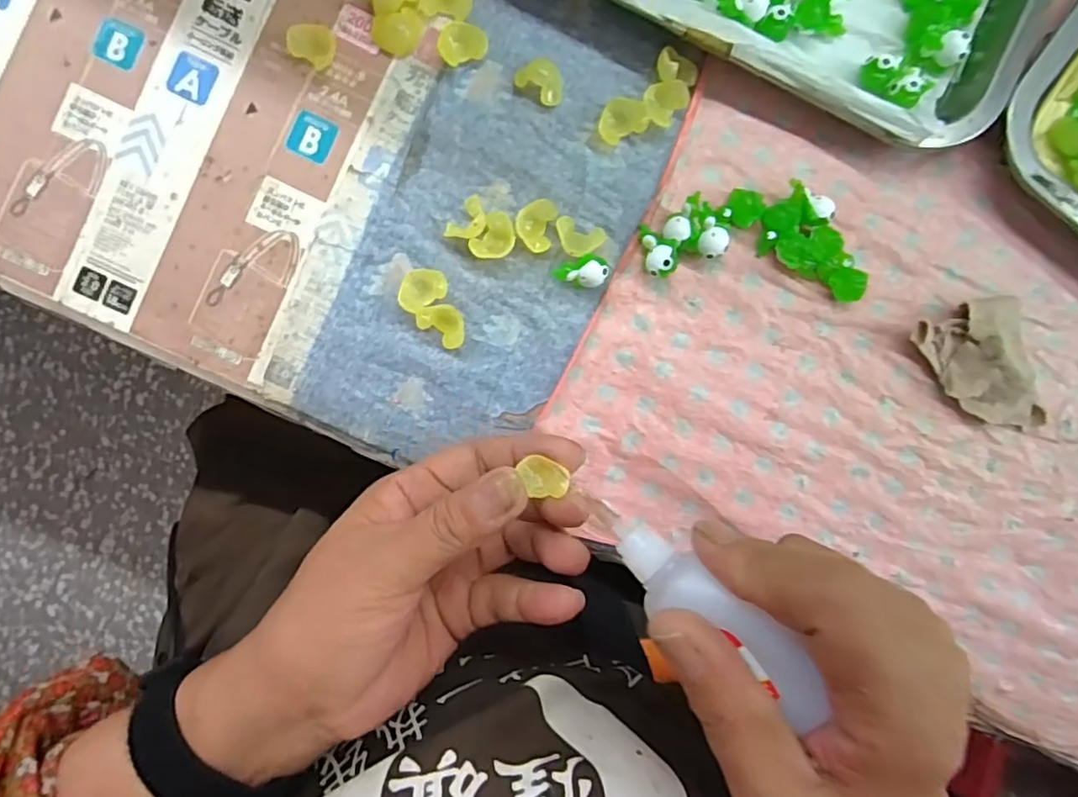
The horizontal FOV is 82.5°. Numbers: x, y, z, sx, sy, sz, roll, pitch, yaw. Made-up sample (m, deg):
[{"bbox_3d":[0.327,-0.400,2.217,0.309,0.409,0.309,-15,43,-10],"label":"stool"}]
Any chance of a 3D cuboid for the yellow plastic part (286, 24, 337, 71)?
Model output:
[{"bbox_3d":[-0.103,-0.161,0.282,0.020,0.010,0.017,26,93,-4],"label":"yellow plastic part"}]

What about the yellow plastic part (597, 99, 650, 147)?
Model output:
[{"bbox_3d":[0.038,-0.131,0.289,0.023,0.010,0.018,-24,95,-1],"label":"yellow plastic part"}]

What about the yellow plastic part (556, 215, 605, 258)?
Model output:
[{"bbox_3d":[0.018,-0.075,0.290,0.023,0.011,0.017,22,93,-4],"label":"yellow plastic part"}]

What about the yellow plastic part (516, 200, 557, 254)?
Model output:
[{"bbox_3d":[-0.002,-0.081,0.289,0.017,0.009,0.023,13,93,-3],"label":"yellow plastic part"}]

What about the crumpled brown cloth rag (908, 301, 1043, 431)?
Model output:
[{"bbox_3d":[0.215,-0.013,0.299,0.055,0.019,0.066,-14,94,-1],"label":"crumpled brown cloth rag"}]

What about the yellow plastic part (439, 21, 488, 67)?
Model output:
[{"bbox_3d":[-0.035,-0.164,0.284,0.022,0.010,0.017,-26,95,0],"label":"yellow plastic part"}]

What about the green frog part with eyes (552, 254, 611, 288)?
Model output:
[{"bbox_3d":[0.020,-0.060,0.290,0.025,0.014,0.014,12,93,-3],"label":"green frog part with eyes"}]

